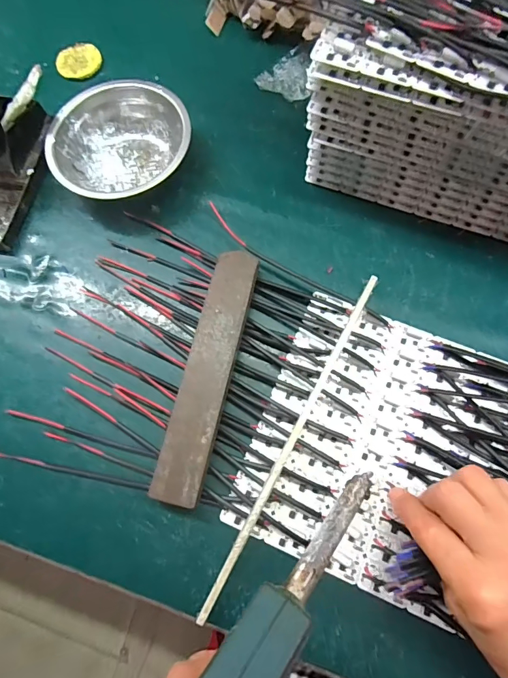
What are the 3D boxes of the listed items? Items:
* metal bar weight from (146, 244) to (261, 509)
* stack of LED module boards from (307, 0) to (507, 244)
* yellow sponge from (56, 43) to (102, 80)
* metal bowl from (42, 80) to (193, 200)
[{"bbox_3d":[-0.034,0.025,0.320,0.036,0.021,0.198,12,73,6],"label":"metal bar weight"},{"bbox_3d":[0.201,-0.186,0.321,0.270,0.135,0.156,24,75,10],"label":"stack of LED module boards"},{"bbox_3d":[-0.191,-0.303,0.442,0.047,0.006,0.043,3,72,3],"label":"yellow sponge"},{"bbox_3d":[-0.123,-0.182,0.382,0.126,0.042,0.113,-9,72,0],"label":"metal bowl"}]

